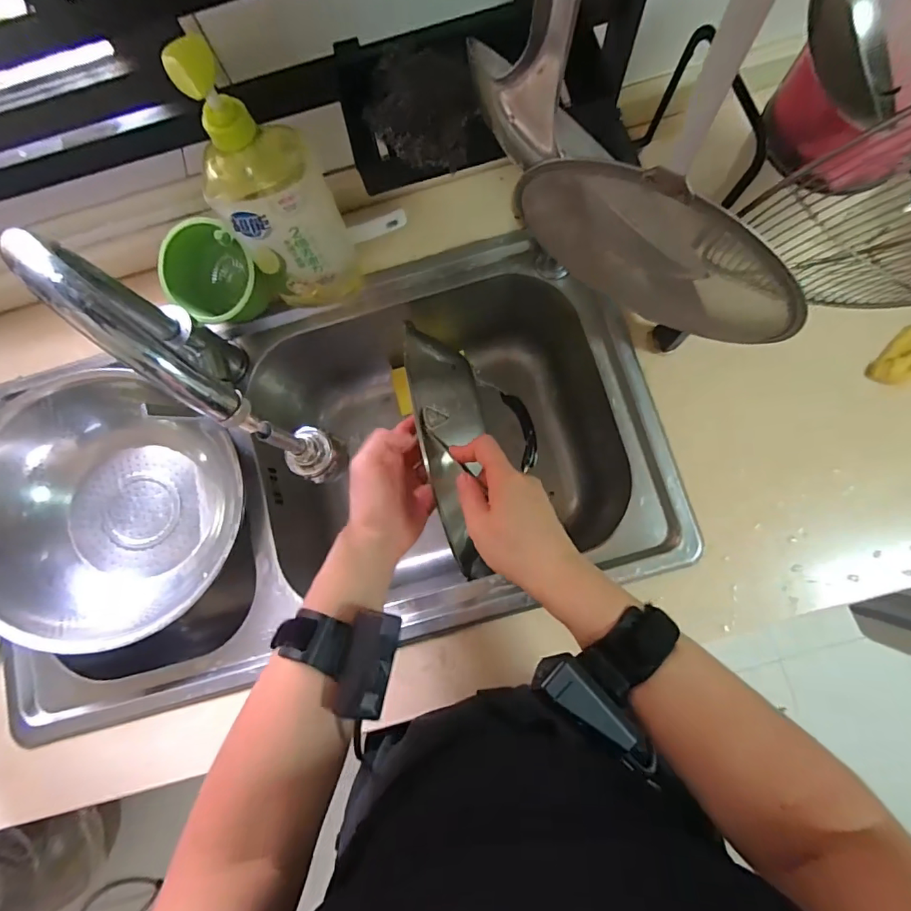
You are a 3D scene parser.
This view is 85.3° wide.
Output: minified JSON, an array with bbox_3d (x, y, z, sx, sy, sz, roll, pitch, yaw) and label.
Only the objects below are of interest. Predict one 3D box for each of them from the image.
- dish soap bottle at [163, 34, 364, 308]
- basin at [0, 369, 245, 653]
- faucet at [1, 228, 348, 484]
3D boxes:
[{"bbox_3d":[-0.165,-0.233,0.460,0.095,0.259,0.082,-5,80,3],"label":"dish soap bottle"},{"bbox_3d":[-0.378,0.067,0.558,0.278,0.122,0.255,-1,80,4],"label":"basin"},{"bbox_3d":[-0.201,-0.068,0.420,0.229,0.306,0.043,42,86,9],"label":"faucet"}]

